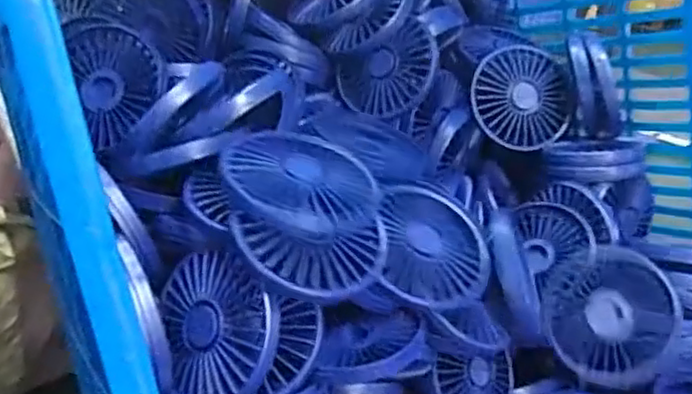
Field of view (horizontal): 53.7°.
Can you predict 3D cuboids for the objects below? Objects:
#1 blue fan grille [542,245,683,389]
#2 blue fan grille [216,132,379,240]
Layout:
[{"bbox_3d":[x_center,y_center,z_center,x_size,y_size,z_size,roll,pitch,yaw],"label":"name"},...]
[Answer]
[{"bbox_3d":[0.183,0.082,0.475,0.086,0.093,0.019,1,-13,8],"label":"blue fan grille"},{"bbox_3d":[-0.024,-0.010,0.380,0.087,0.009,0.074,8,47,-22],"label":"blue fan grille"}]

